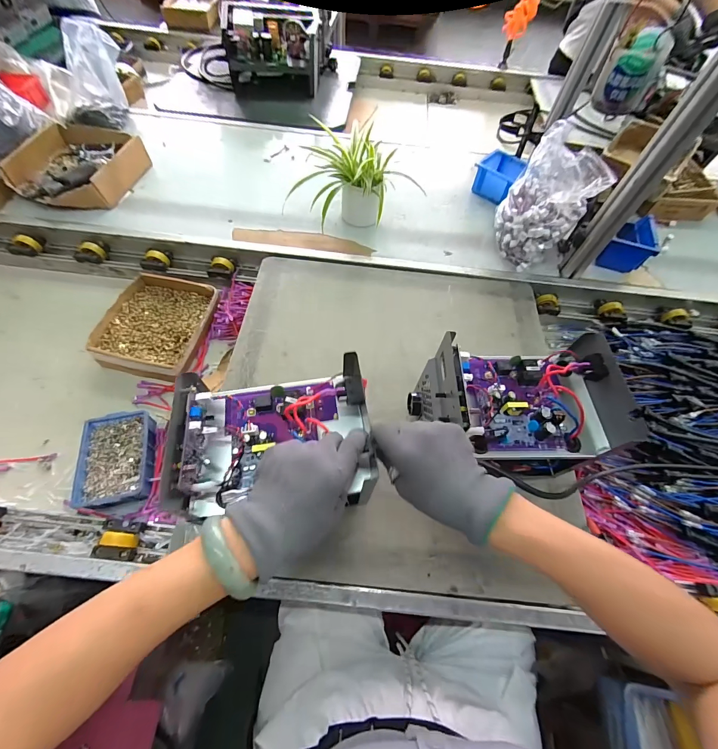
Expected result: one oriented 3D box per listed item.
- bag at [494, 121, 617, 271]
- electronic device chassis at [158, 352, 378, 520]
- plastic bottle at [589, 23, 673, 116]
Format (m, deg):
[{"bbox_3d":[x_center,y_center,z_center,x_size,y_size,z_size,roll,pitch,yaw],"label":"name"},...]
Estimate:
[{"bbox_3d":[0.376,-0.351,0.713,0.136,0.209,0.161,-25,65,-17],"label":"bag"},{"bbox_3d":[-0.093,0.069,0.384,0.211,0.084,0.145,-3,61,-5],"label":"electronic device chassis"},{"bbox_3d":[0.354,-0.394,0.440,0.062,0.077,0.057,29,63,12],"label":"plastic bottle"}]

